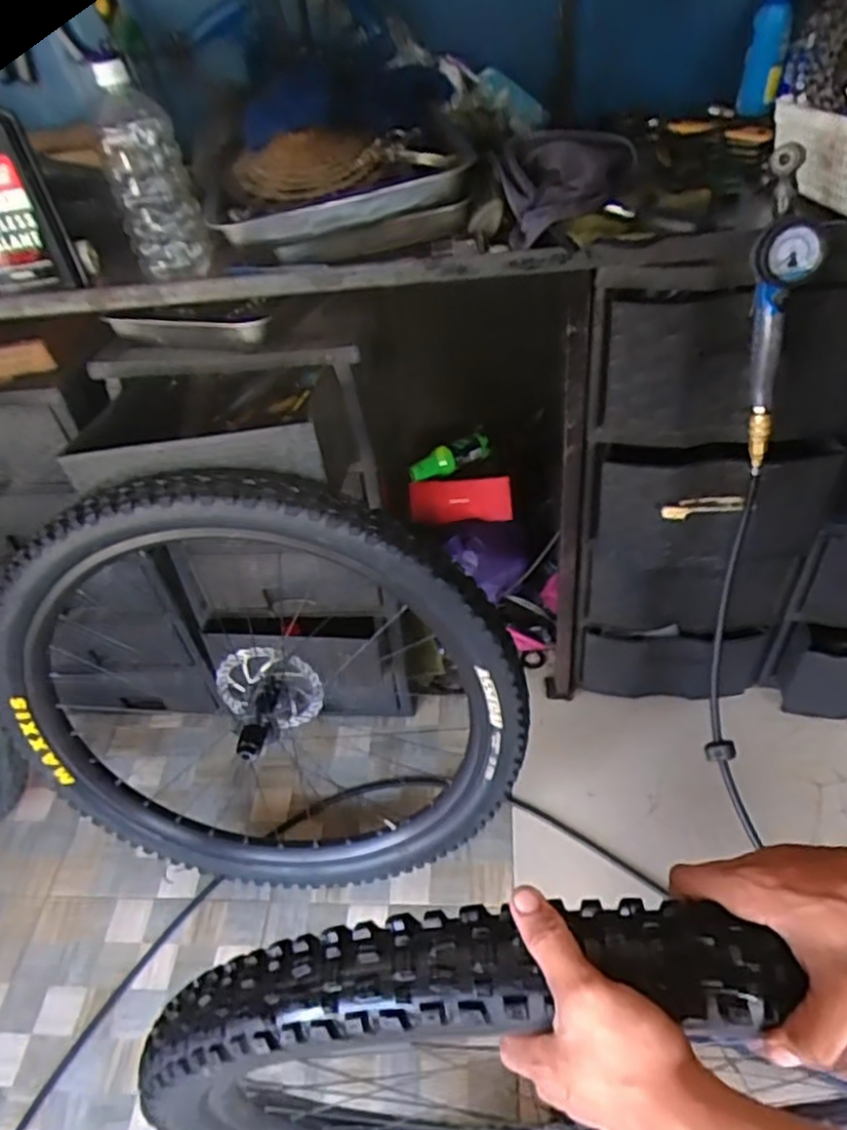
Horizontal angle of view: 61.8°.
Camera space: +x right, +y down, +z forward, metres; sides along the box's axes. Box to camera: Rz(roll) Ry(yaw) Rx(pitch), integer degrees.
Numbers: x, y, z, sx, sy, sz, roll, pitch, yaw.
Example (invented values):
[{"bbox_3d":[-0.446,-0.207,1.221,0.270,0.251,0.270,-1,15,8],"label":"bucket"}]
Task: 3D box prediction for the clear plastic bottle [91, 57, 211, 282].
[{"bbox_3d":[-0.297,-0.422,0.769,0.083,0.203,0.071,-19,45,-12],"label":"clear plastic bottle"}]

